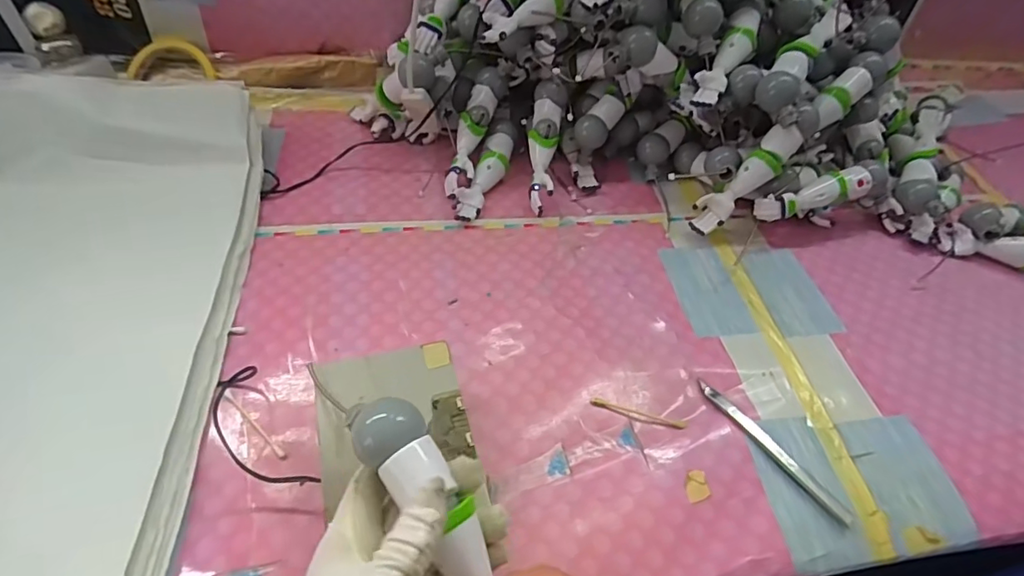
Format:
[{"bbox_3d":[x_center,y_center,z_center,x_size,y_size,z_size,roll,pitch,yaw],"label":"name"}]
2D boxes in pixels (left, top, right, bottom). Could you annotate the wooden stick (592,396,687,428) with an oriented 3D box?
[{"bbox_3d":[0.097,0.096,0.416,0.073,0.004,0.006,15,49,7],"label":"wooden stick"}]

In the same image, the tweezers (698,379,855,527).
[{"bbox_3d":[0.193,0.118,0.403,0.013,0.010,0.132,-26,57,-26],"label":"tweezers"}]

